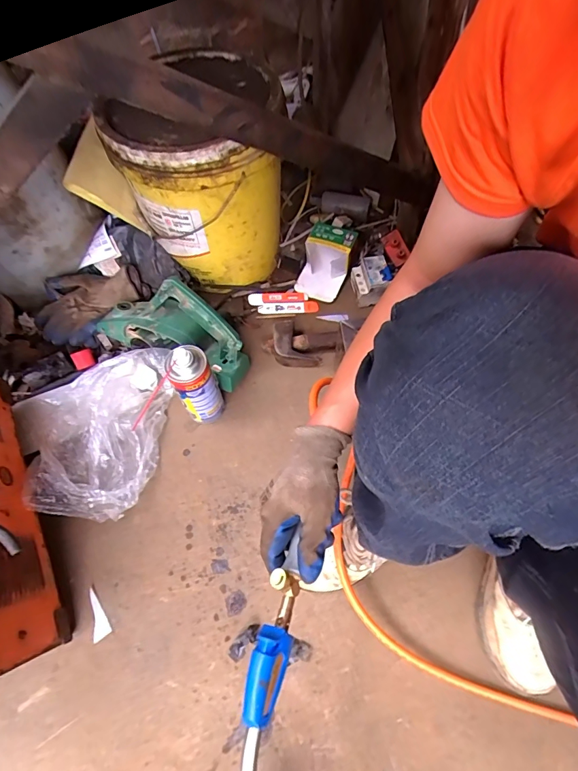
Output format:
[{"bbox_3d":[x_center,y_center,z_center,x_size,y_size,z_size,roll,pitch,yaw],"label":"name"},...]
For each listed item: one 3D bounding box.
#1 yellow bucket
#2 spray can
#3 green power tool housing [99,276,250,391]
[{"bbox_3d":[-0.151,-0.361,0.738,0.261,0.296,0.272,-1,63,2],"label":"yellow bucket"},{"bbox_3d":[-0.150,0.001,0.650,0.066,0.180,0.059,-23,64,-9],"label":"spray can"},{"bbox_3d":[-0.208,-0.100,0.717,0.278,0.151,0.099,23,66,14],"label":"green power tool housing"}]

